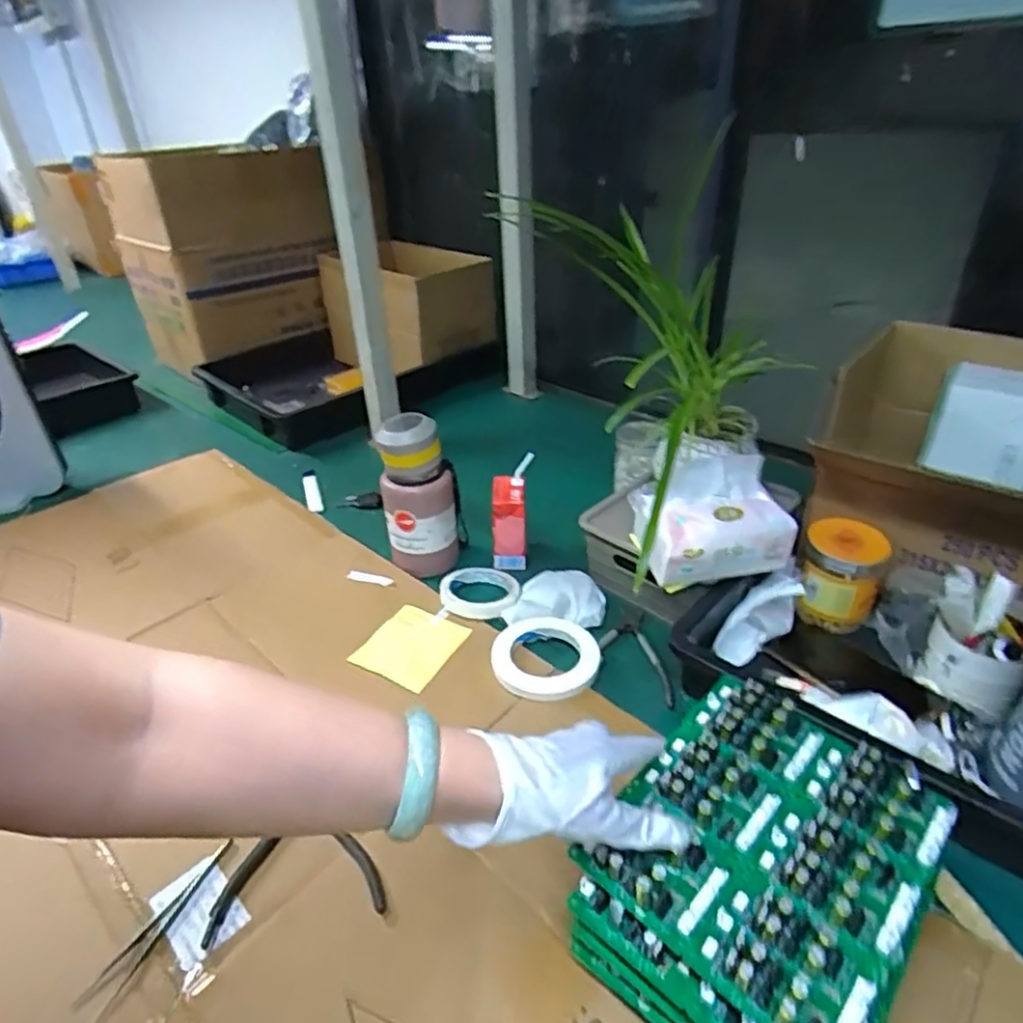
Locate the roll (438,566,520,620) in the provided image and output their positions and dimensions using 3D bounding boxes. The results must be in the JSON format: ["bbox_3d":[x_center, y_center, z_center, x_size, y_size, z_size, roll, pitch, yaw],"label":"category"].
[{"bbox_3d":[-0.040,0.098,0.802,0.097,0.020,0.093,-2,31,1],"label":"roll"}]

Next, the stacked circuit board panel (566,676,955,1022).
[{"bbox_3d":[0.171,0.243,0.449,0.176,0.097,0.217,23,43,34],"label":"stacked circuit board panel"}]

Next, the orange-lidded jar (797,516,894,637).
[{"bbox_3d":[0.373,0.072,0.746,0.080,0.096,0.080,-2,31,1],"label":"orange-lidded jar"}]

